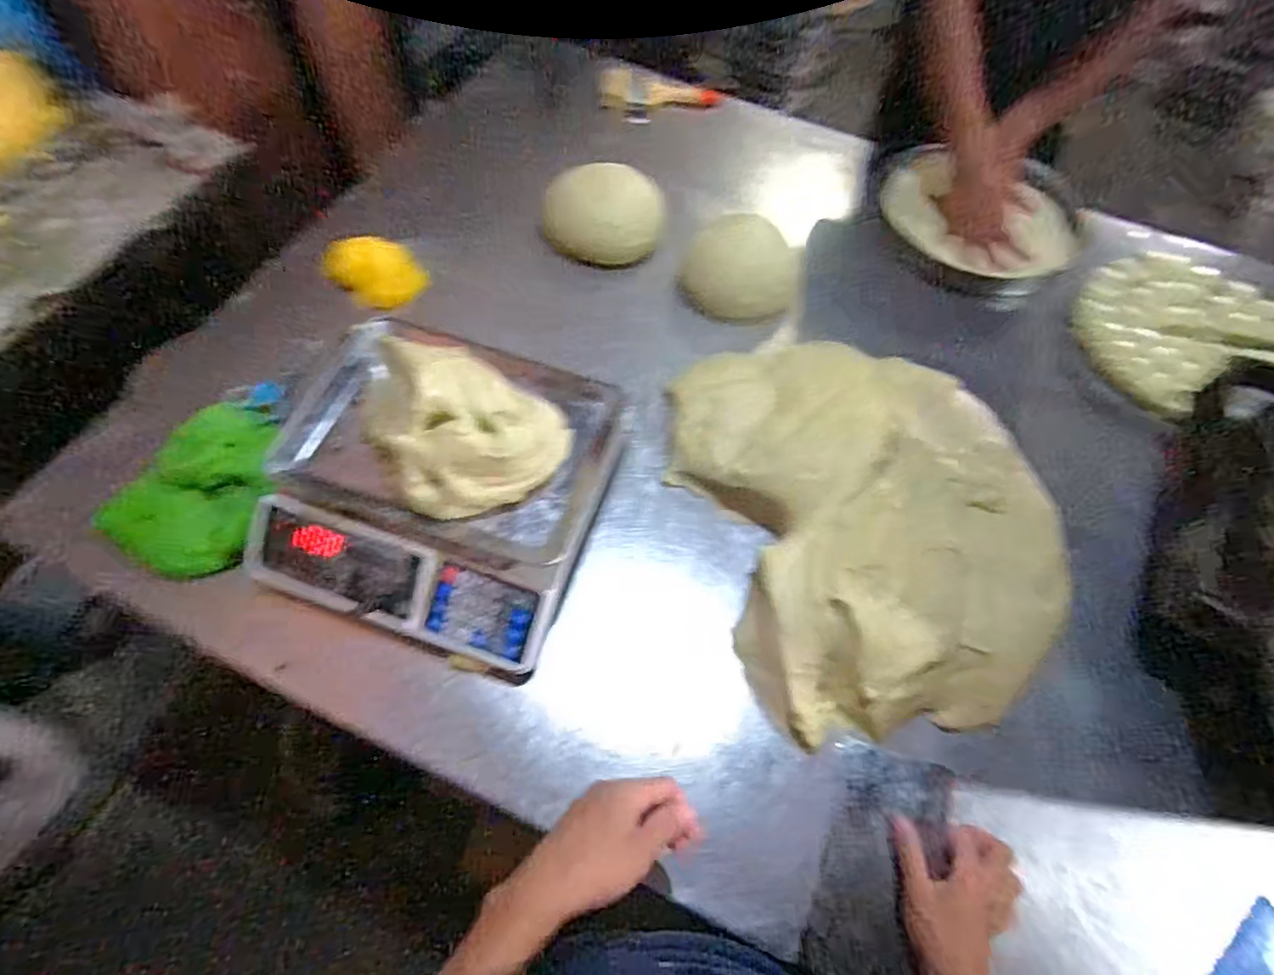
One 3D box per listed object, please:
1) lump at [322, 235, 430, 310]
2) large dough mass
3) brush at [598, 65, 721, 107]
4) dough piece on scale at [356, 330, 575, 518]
[{"bbox_3d":[-0.386,-0.319,0.941,0.128,0.070,0.089,-32,68,-20],"label":"lump"},{"bbox_3d":[0.277,0.017,0.738,0.414,0.073,0.496,-15,63,-13],"label":"large dough mass"},{"bbox_3d":[0.039,-0.706,1.114,0.208,0.048,0.028,4,61,-2],"label":"brush"},{"bbox_3d":[-0.182,-0.066,0.657,0.176,0.092,0.196,-34,69,-21],"label":"dough piece on scale"}]

